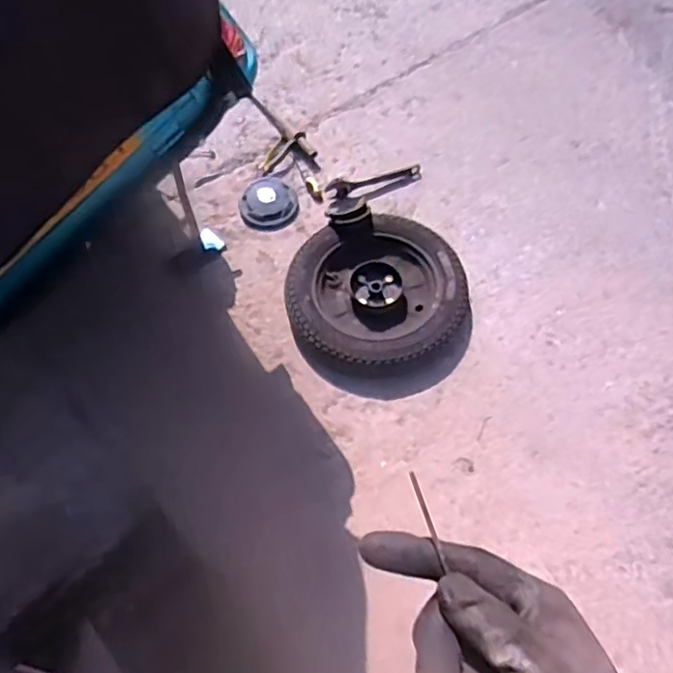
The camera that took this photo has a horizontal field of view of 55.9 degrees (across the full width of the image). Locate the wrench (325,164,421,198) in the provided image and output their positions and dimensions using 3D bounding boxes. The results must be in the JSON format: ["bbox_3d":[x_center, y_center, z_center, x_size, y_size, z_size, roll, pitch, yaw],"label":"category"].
[{"bbox_3d":[0.109,-0.454,1.857,0.279,0.013,0.064,-10,54,1],"label":"wrench"}]

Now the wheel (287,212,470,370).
[{"bbox_3d":[0.108,-0.126,1.592,0.468,0.115,0.413,-22,62,-12],"label":"wheel"}]

